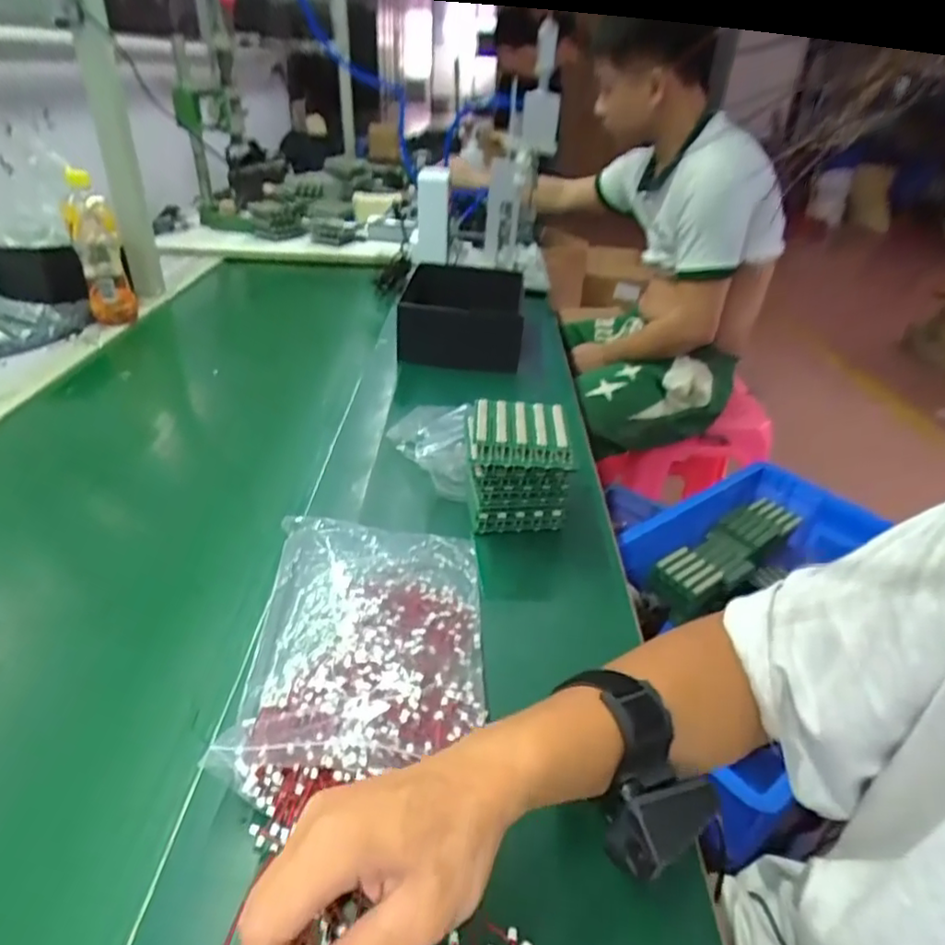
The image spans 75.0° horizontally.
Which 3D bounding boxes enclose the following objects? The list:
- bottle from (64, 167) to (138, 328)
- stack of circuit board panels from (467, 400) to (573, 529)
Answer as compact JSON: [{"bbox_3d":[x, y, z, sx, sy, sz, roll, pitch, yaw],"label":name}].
[{"bbox_3d":[-0.579,-0.343,0.955,0.066,0.221,0.053,-15,37,-26],"label":"bottle"},{"bbox_3d":[0.043,-0.009,0.590,0.090,0.090,0.092,2,33,-3],"label":"stack of circuit board panels"}]

